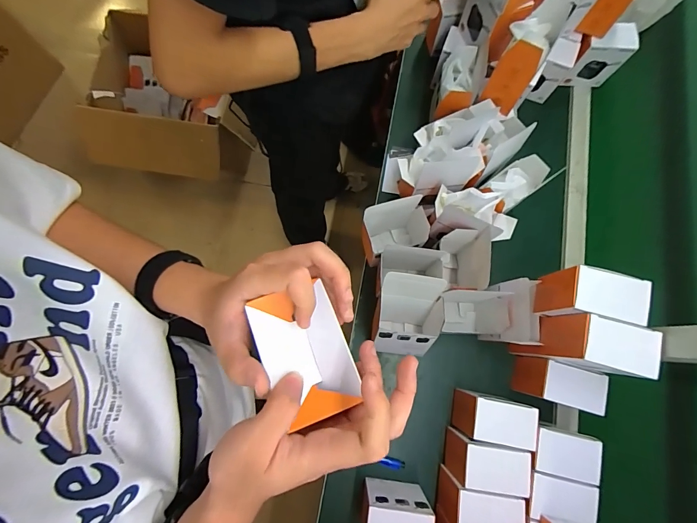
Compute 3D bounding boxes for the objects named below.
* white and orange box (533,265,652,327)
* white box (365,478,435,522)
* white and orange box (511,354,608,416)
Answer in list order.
[{"bbox_3d":[0.355,0.055,0.518,0.106,0.098,0.065,15,77,2],"label":"white and orange box"},{"bbox_3d":[0.075,0.406,0.558,0.099,0.109,0.069,7,77,0],"label":"white box"},{"bbox_3d":[0.355,0.208,0.597,0.099,0.099,0.064,17,77,2],"label":"white and orange box"}]

